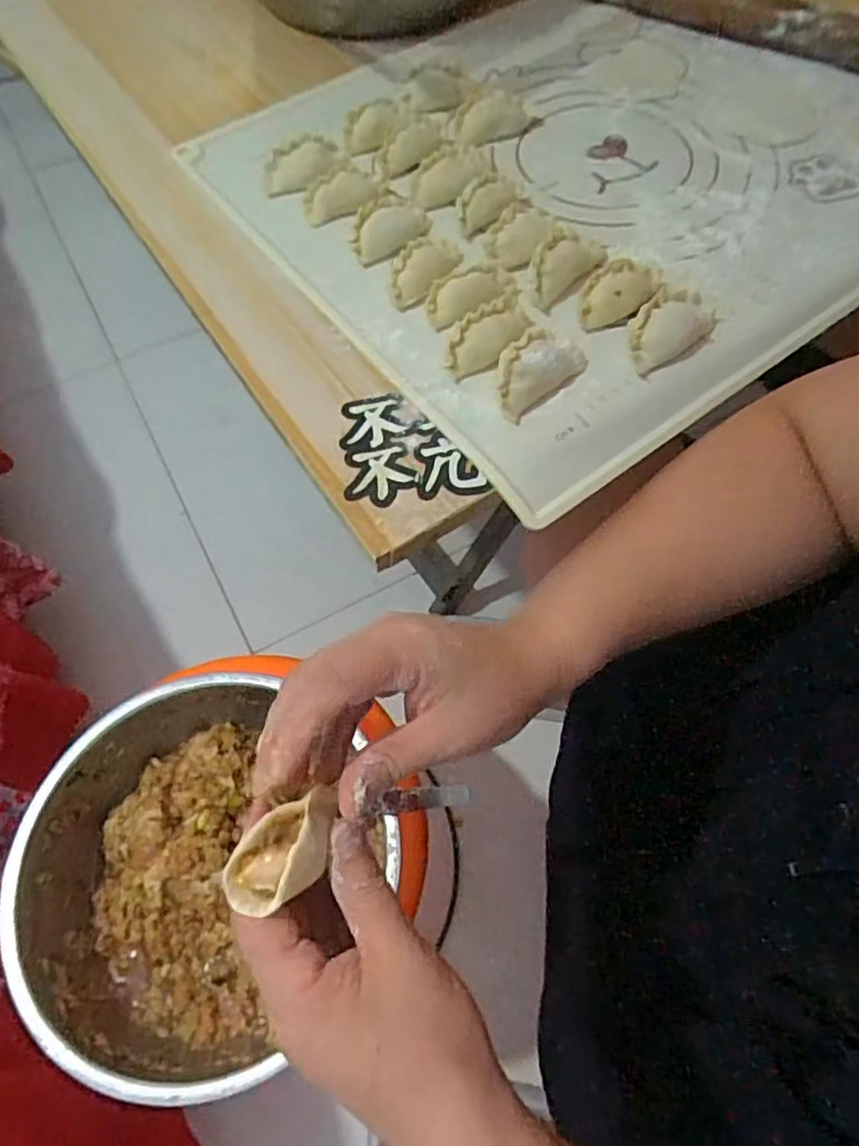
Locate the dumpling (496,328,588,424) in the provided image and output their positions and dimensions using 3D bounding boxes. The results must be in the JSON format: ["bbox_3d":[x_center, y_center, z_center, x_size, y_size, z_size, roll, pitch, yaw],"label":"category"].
[{"bbox_3d":[0.057,-0.110,0.357,0.059,0.020,0.028,-41,70,-19],"label":"dumpling"}]

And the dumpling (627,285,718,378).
[{"bbox_3d":[0.133,-0.136,0.368,0.031,0.020,0.061,37,69,17],"label":"dumpling"}]

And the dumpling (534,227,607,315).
[{"bbox_3d":[0.081,-0.187,0.397,0.029,0.021,0.064,38,69,18],"label":"dumpling"}]

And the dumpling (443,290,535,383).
[{"bbox_3d":[0.034,-0.133,0.371,0.022,0.020,0.060,41,70,19],"label":"dumpling"}]

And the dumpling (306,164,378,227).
[{"bbox_3d":[-0.058,-0.250,0.436,0.053,0.021,0.023,-22,65,-11],"label":"dumpling"}]

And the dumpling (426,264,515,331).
[{"bbox_3d":[0.024,-0.164,0.388,0.056,0.018,0.018,-27,66,-13],"label":"dumpling"}]

